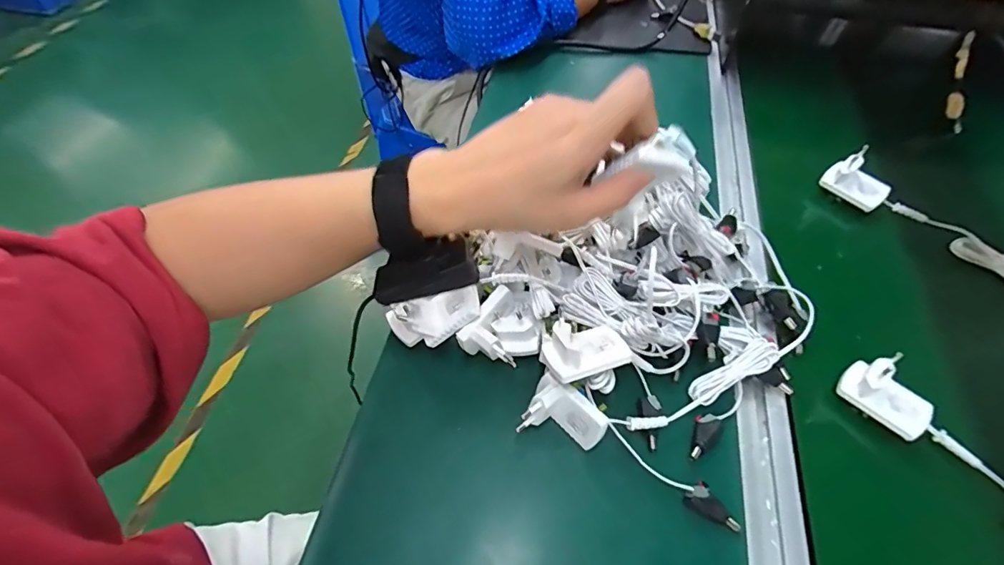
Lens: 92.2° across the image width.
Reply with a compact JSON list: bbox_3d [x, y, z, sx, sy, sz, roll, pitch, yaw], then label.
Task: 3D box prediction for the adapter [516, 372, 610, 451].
[{"bbox_3d":[0.046,0.105,0.362,0.057,0.037,0.042,28,57,20],"label":"adapter"}]

